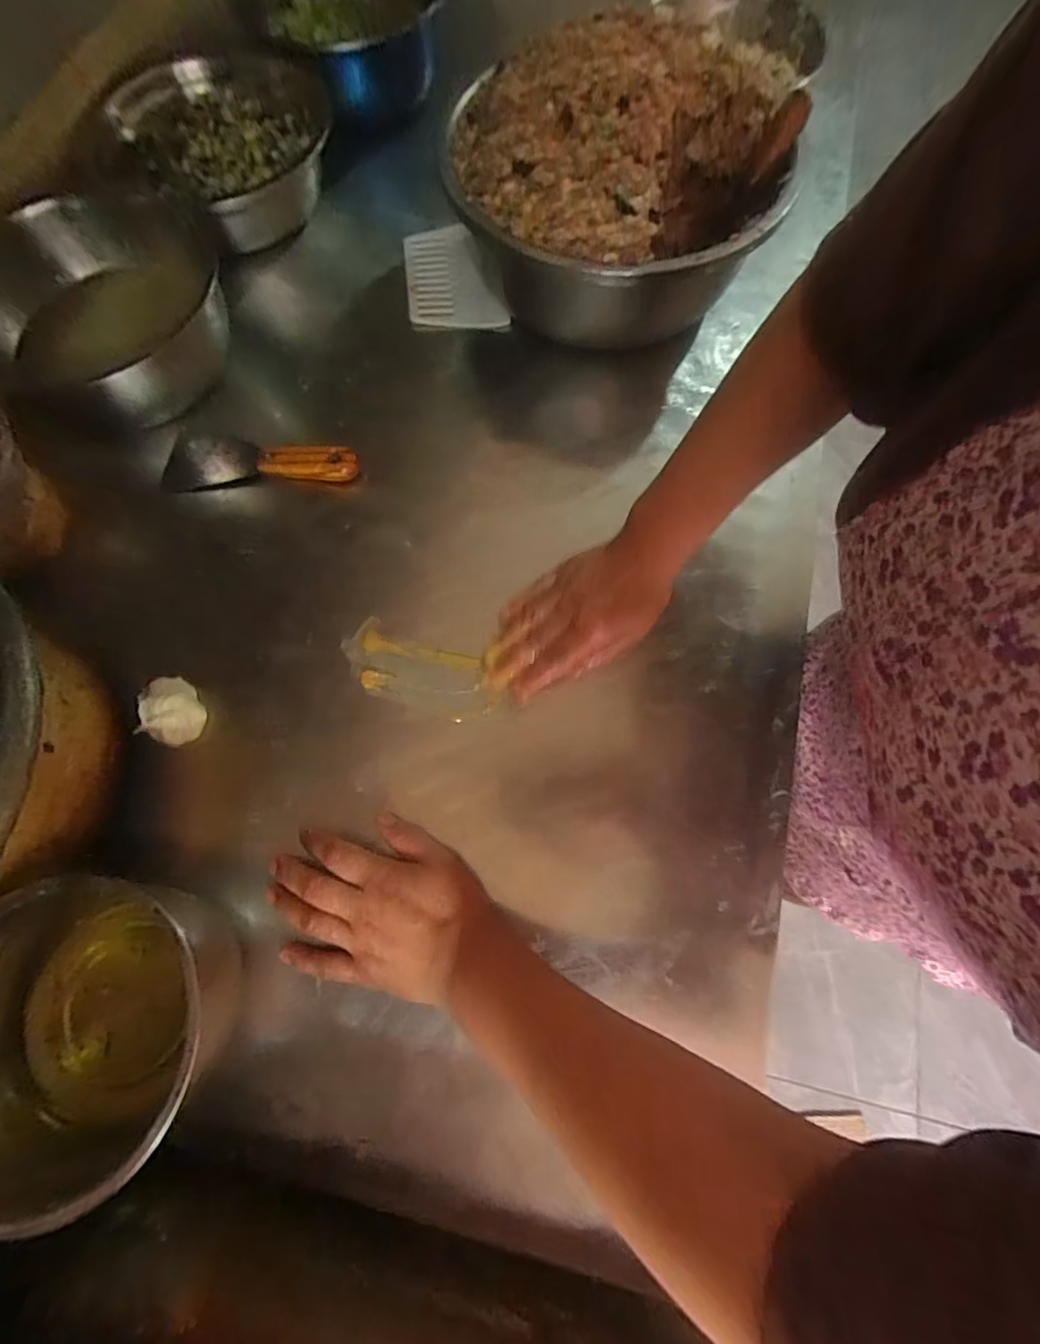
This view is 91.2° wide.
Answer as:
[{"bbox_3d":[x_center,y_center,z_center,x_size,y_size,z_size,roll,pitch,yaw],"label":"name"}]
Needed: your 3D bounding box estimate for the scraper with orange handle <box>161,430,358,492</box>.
[{"bbox_3d":[-0.251,-0.201,0.483,0.200,0.024,0.052,7,73,3],"label":"scraper with orange handle"}]

